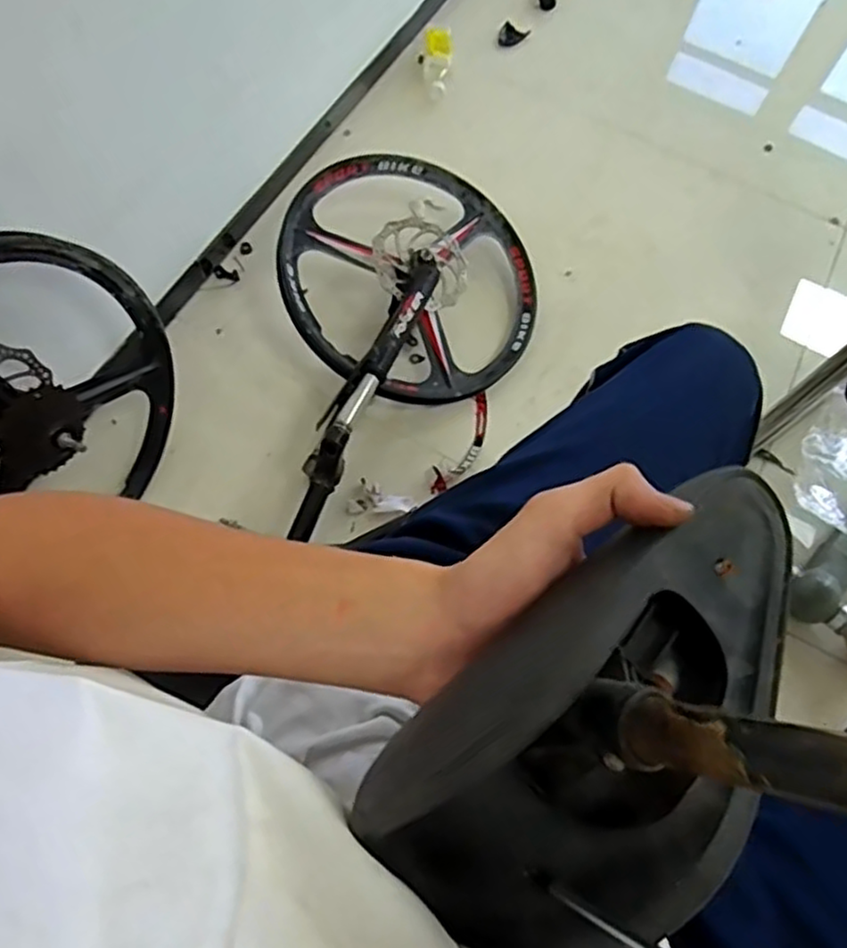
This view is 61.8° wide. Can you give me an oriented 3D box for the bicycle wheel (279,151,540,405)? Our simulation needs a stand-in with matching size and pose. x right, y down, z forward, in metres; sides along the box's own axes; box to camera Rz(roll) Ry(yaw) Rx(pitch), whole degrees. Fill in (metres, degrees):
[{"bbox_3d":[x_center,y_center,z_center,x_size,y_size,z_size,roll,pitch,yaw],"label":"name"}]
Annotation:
[{"bbox_3d":[-0.012,-0.312,1.102,0.421,0.058,0.413,5,76,-19],"label":"bicycle wheel"}]

